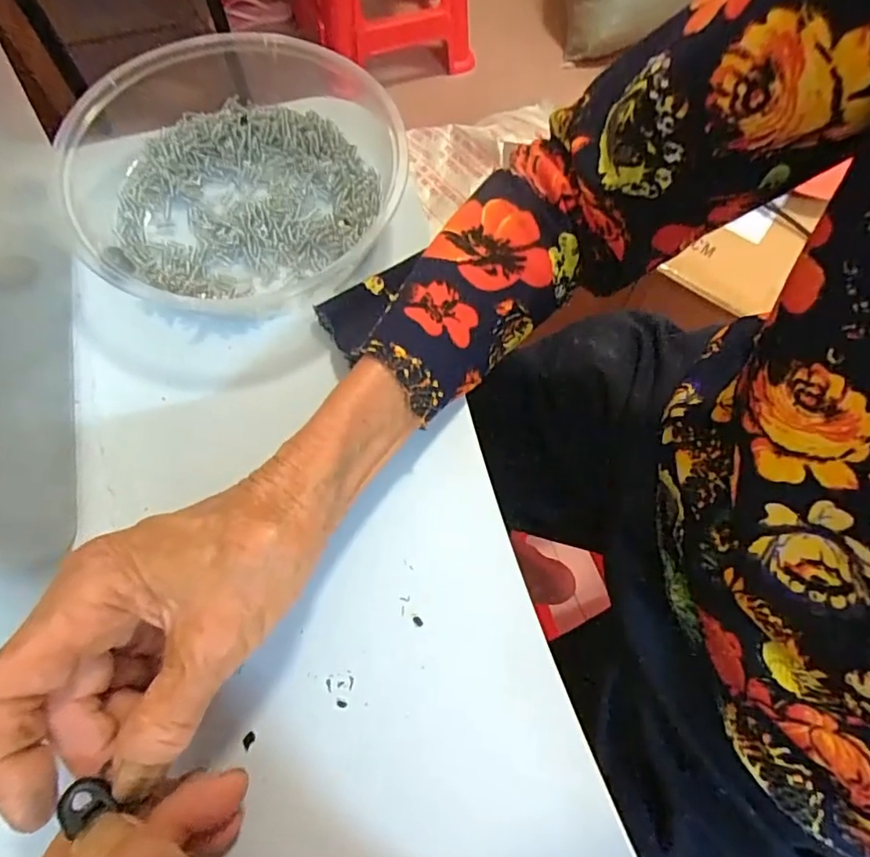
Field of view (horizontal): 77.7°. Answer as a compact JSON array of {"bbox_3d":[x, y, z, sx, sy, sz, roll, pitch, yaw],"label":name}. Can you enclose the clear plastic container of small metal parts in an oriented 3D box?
[{"bbox_3d":[-0.114,-0.151,0.315,0.196,0.046,0.162,-14,70,-8],"label":"clear plastic container of small metal parts"}]

